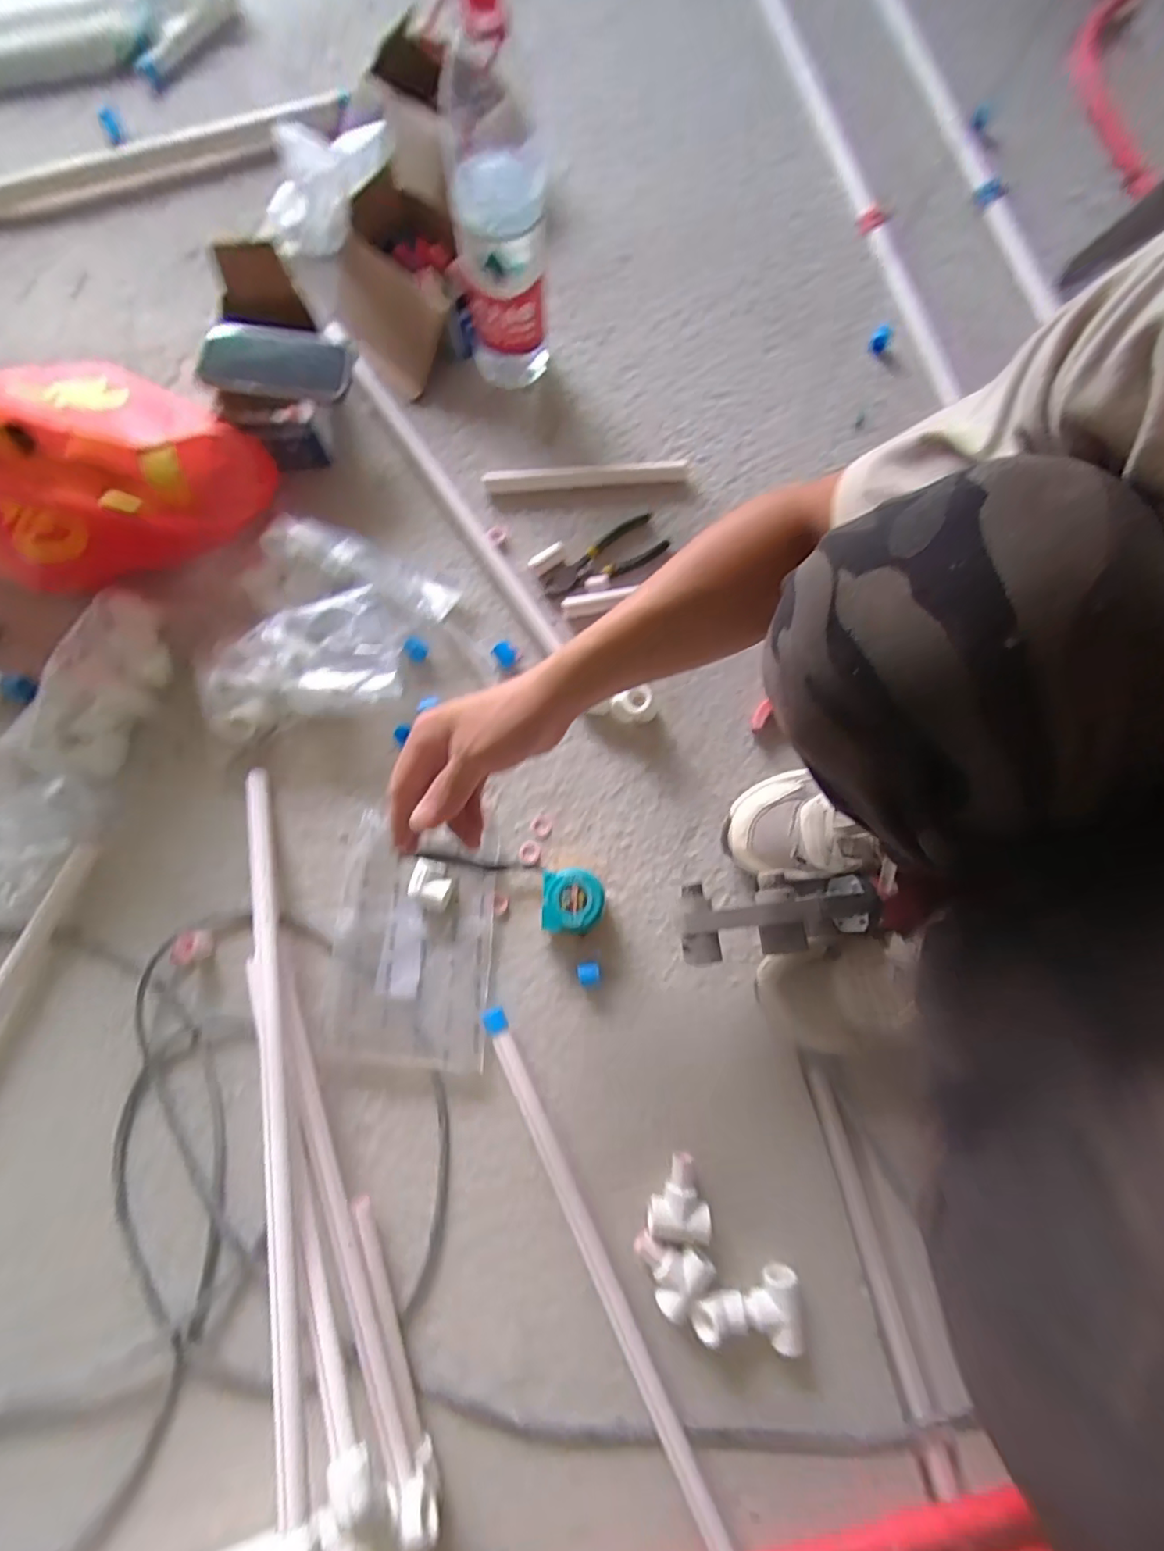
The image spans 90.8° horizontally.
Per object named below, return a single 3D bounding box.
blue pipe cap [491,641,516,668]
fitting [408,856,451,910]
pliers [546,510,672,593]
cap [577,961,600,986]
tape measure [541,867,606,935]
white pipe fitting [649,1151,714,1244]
[{"bbox_3d":[-0.086,-0.134,0.638,0.021,0.025,0.024,-40,82,-9],"label":"blue pipe cap"},{"bbox_3d":[-0.154,0.110,0.587,0.041,0.030,0.046,13,78,1],"label":"fitting"},{"bbox_3d":[0.025,-0.253,0.668,0.152,0.010,0.061,-28,80,-7],"label":"pliers"},{"bbox_3d":[0.006,0.197,0.573,0.022,0.020,0.022,-3,78,-2],"label":"cap"},{"bbox_3d":[-0.010,0.127,0.579,0.062,0.045,0.064,0,78,-1],"label":"tape measure"},{"bbox_3d":[0.090,0.392,0.536,0.056,0.033,0.068,2,78,-1],"label":"white pipe fitting"}]

